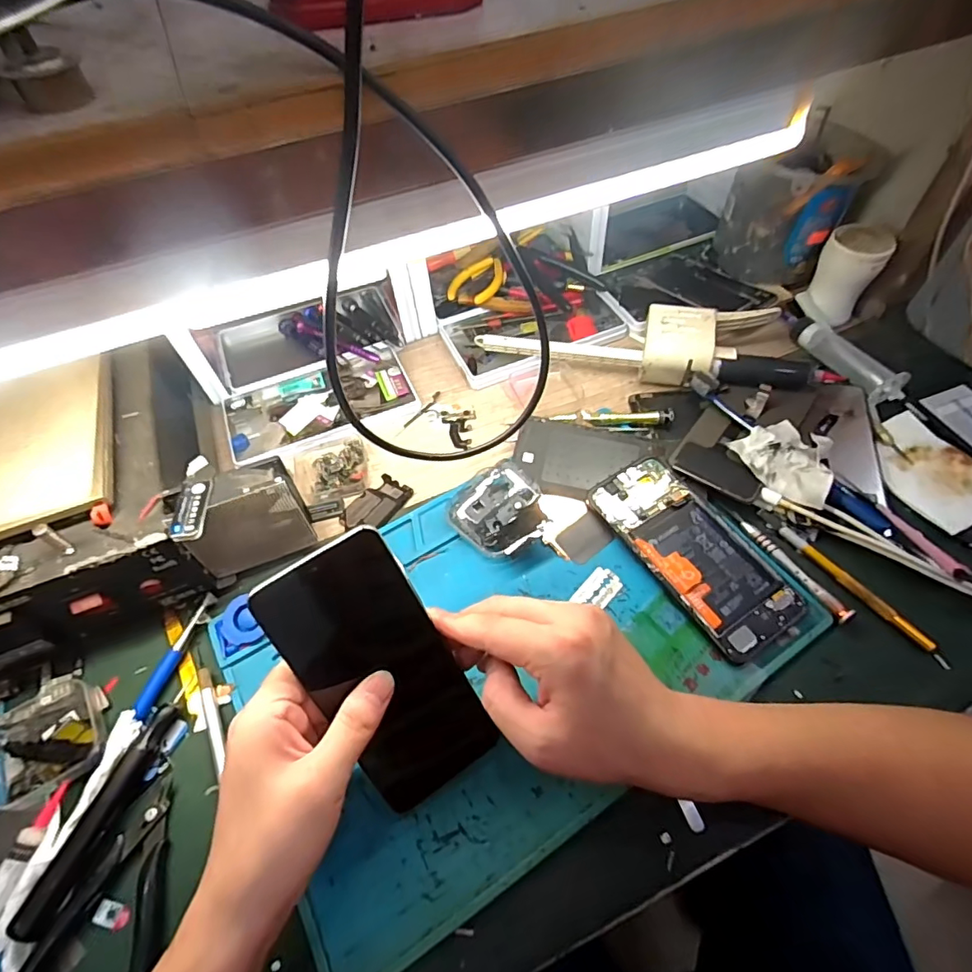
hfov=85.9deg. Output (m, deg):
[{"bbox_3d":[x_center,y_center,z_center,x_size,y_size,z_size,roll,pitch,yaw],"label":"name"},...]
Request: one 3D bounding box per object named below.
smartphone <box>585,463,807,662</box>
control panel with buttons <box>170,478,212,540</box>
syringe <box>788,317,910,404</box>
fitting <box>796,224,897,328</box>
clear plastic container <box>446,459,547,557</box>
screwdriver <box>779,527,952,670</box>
[{"bbox_3d":[0.153,0.045,0.391,0.071,0.015,0.161,-29,58,-16],"label":"smartphone"},{"bbox_3d":[-0.192,0.015,0.342,0.018,0.006,0.046,-6,56,0],"label":"control panel with buttons"},{"bbox_3d":[0.339,-0.124,0.491,0.031,0.019,0.110,-18,56,-9],"label":"syringe"},{"bbox_3d":[0.350,-0.207,0.512,0.052,0.080,0.052,28,61,22],"label":"fitting"},{"bbox_3d":[0.011,0.020,0.414,0.068,0.027,0.076,-30,58,-16],"label":"clear plastic container"},{"bbox_3d":[0.267,0.075,0.372,0.008,0.014,0.128,-31,59,-17],"label":"screwdriver"}]

